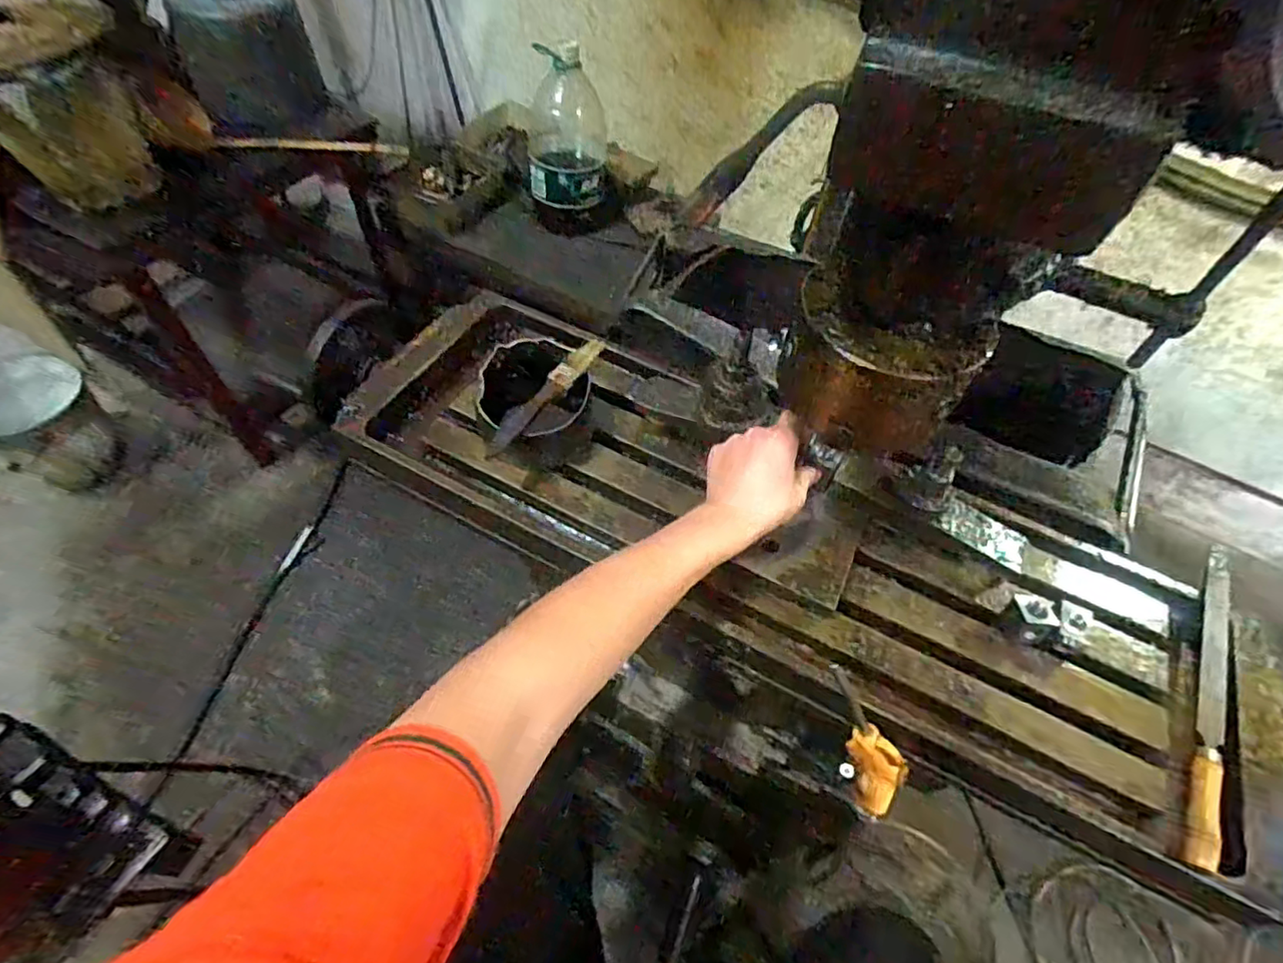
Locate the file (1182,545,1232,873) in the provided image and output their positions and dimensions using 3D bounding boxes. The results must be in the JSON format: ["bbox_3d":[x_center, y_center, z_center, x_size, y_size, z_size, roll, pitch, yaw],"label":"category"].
[{"bbox_3d":[0.451,0.157,0.480,0.024,0.030,0.291,31,59,15],"label":"file"}]

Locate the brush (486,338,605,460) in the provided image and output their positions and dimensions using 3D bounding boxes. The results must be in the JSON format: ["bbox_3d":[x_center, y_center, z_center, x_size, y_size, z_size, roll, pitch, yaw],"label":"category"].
[{"bbox_3d":[-0.086,-0.078,0.546,0.149,0.022,0.008,-48,30,-21],"label":"brush"}]

